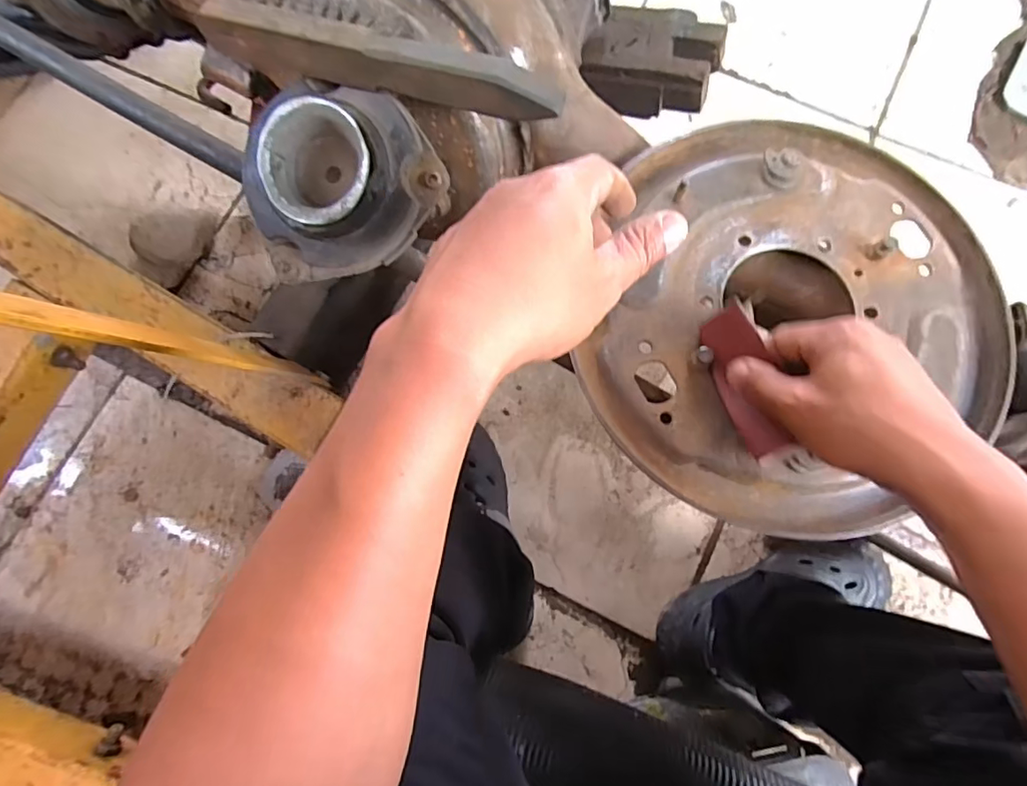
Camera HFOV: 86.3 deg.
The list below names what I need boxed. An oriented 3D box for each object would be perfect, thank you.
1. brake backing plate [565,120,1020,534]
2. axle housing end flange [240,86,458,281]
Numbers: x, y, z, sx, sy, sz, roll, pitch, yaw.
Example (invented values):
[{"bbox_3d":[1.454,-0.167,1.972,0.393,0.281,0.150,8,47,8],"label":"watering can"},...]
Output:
[{"bbox_3d":[0.204,-0.056,0.386,0.276,0.034,0.302,0,81,0],"label":"brake backing plate"},{"bbox_3d":[-0.119,-0.146,0.382,0.135,0.070,0.121,-20,106,-1],"label":"axle housing end flange"}]

